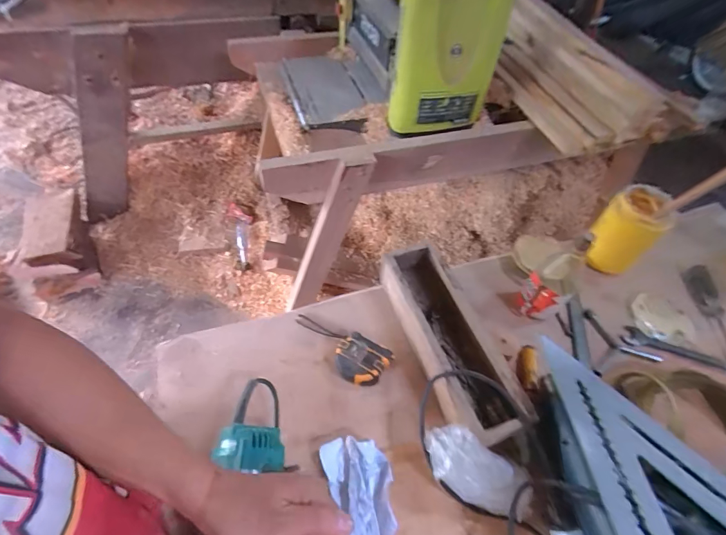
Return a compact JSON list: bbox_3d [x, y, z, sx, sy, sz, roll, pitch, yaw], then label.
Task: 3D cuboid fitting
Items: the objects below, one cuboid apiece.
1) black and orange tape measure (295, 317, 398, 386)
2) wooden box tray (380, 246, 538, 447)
[{"bbox_3d":[-0.041,0.124,0.598,0.163,0.035,0.067,25,54,14],"label":"black and orange tape measure"},{"bbox_3d":[0.125,0.109,0.600,0.099,0.084,0.311,-13,55,-15],"label":"wooden box tray"}]

